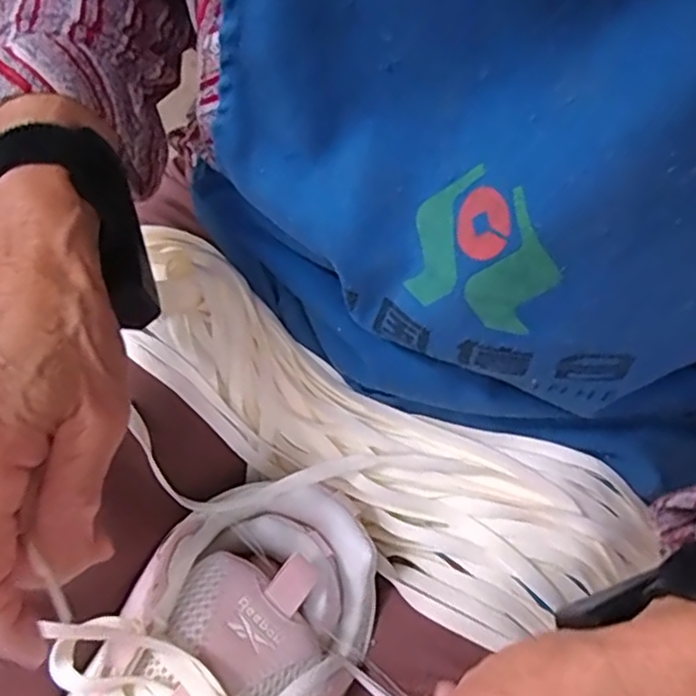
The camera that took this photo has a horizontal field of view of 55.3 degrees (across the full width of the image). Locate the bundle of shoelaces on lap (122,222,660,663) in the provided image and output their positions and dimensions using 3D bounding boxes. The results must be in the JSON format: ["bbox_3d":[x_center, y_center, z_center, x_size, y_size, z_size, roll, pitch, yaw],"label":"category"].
[{"bbox_3d":[0.003,0.039,0.347,0.294,0.044,0.103,33,65,12],"label":"bundle of shoelaces on lap"}]

